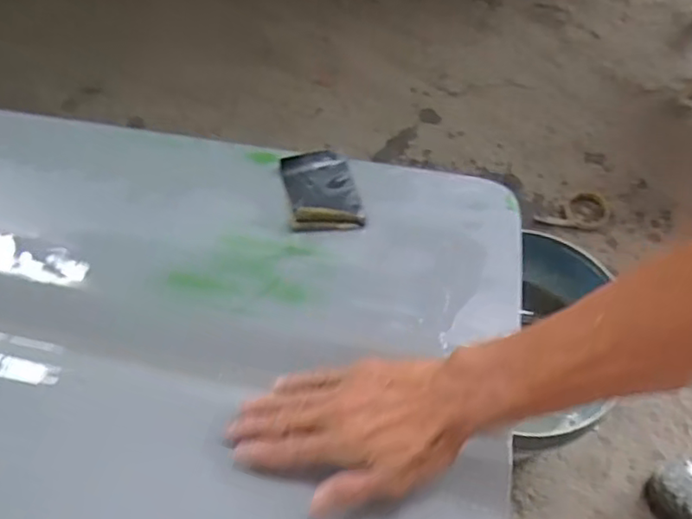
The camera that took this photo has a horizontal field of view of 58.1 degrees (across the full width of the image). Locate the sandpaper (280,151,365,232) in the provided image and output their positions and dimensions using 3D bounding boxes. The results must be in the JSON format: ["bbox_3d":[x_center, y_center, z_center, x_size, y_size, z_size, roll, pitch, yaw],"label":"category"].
[{"bbox_3d":[-0.025,-0.070,0.615,0.068,0.013,0.109,-6,48,-8],"label":"sandpaper"}]

